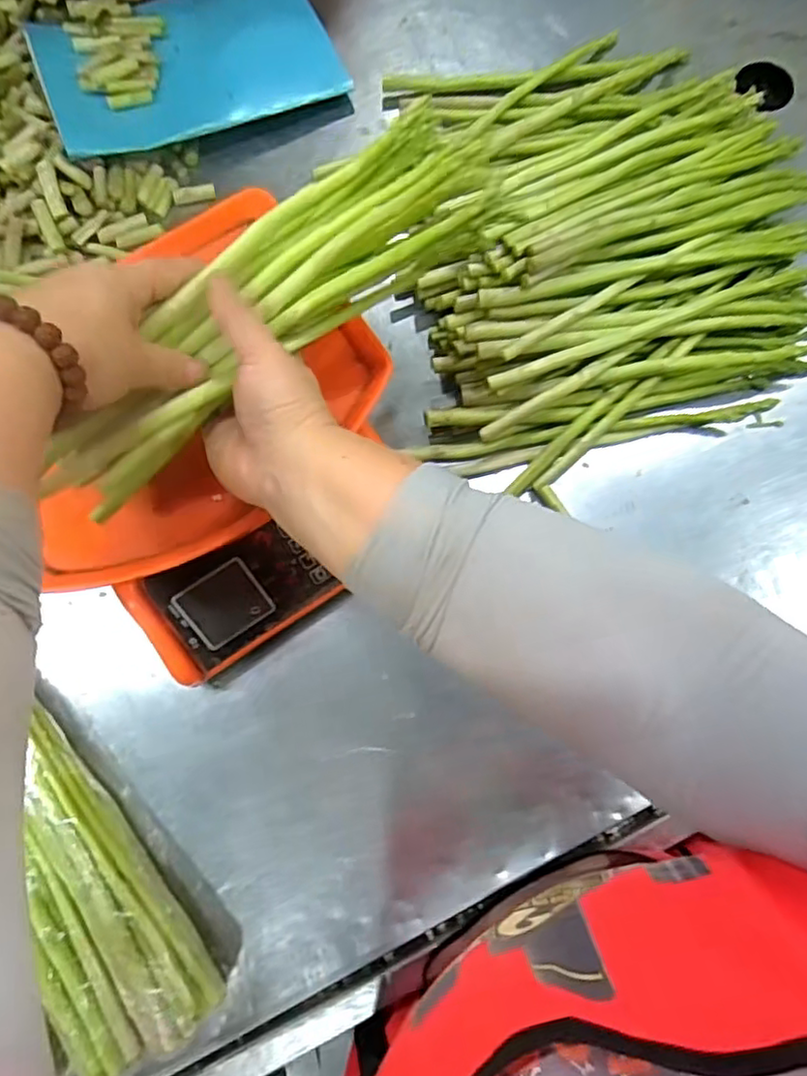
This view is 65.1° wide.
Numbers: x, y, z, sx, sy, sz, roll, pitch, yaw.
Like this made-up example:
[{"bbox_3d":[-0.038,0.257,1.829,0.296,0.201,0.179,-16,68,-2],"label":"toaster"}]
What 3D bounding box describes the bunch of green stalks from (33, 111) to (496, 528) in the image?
[{"bbox_3d":[-0.081,-0.130,0.368,0.303,0.041,0.082,-42,81,-4],"label":"bunch of green stalks"}]

